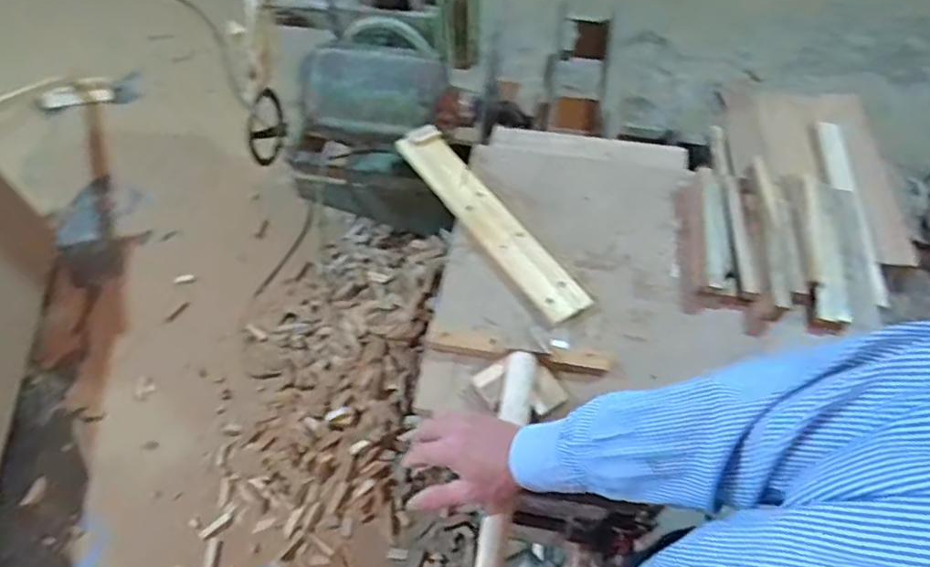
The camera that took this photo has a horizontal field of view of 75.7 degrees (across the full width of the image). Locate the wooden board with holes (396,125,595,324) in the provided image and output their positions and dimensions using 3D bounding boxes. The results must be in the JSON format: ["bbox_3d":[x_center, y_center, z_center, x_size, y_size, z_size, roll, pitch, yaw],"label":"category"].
[{"bbox_3d":[0.031,-0.107,0.923,0.071,0.025,0.421,-32,65,-15],"label":"wooden board with holes"}]

